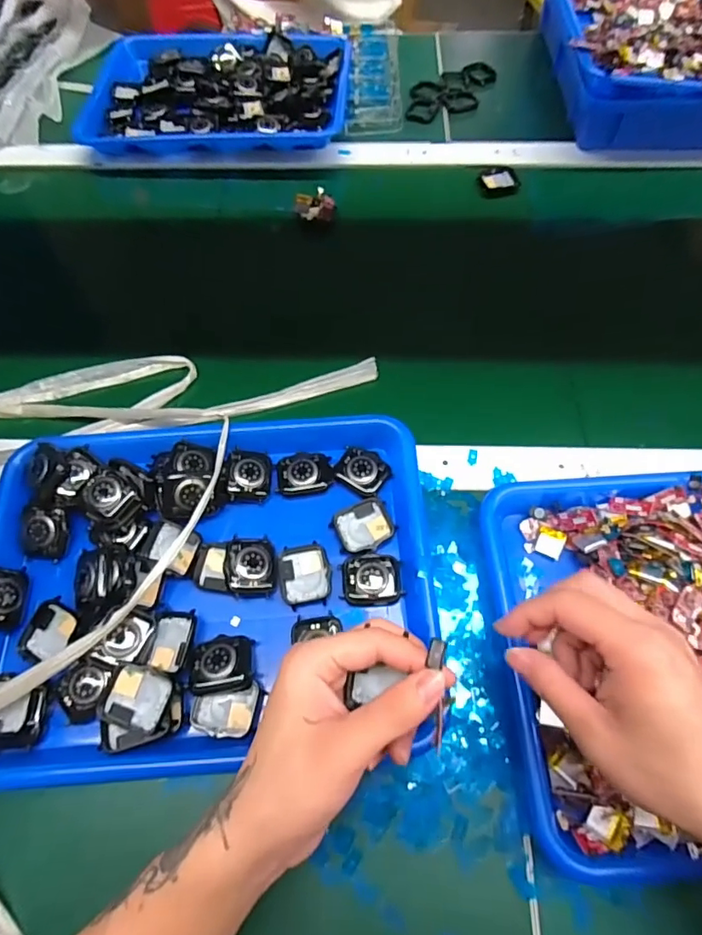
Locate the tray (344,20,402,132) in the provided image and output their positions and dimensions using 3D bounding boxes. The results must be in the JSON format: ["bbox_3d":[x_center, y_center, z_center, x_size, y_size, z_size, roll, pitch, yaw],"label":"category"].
[{"bbox_3d":[0.033,-0.565,0.719,0.075,0.015,0.290,1,64,2],"label":"tray"}]

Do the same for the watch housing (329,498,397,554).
[{"bbox_3d":[0.010,0.047,0.407,0.046,0.007,0.040,-25,66,-11],"label":"watch housing"}]

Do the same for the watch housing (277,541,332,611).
[{"bbox_3d":[-0.035,0.082,0.384,0.039,0.006,0.045,-10,64,-4],"label":"watch housing"}]

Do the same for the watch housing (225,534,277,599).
[{"bbox_3d":[-0.075,0.074,0.381,0.037,0.018,0.045,4,72,-17],"label":"watch housing"}]

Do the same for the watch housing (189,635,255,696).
[{"bbox_3d":[-0.089,0.138,0.354,0.042,0.016,0.037,-8,64,-3],"label":"watch housing"}]

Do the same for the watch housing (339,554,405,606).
[{"bbox_3d":[0.015,0.084,0.378,0.045,0.005,0.037,-2,64,1],"label":"watch housing"}]

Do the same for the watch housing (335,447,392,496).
[{"bbox_3d":[0.009,0.001,0.423,0.043,0.005,0.035,29,68,15],"label":"watch housing"}]

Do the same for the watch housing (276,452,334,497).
[{"bbox_3d":[-0.039,0.003,0.423,0.046,0.008,0.036,-2,64,0],"label":"watch housing"}]

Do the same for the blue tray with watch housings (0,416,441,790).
[{"bbox_3d":[-0.107,0.081,0.376,0.327,0.049,0.251,-4,64,-1],"label":"blue tray with watch housings"}]

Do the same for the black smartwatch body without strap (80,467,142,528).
[{"bbox_3d":[-0.189,0.023,0.397,0.046,0.014,0.037,39,71,18],"label":"black smartwatch body without strap"}]

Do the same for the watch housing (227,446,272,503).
[{"bbox_3d":[-0.084,0.006,0.422,0.036,0.009,0.043,10,72,-18],"label":"watch housing"}]

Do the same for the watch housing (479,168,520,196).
[{"bbox_3d":[0.178,-0.346,0.610,0.042,0.015,0.034,-4,64,-1],"label":"watch housing"}]

